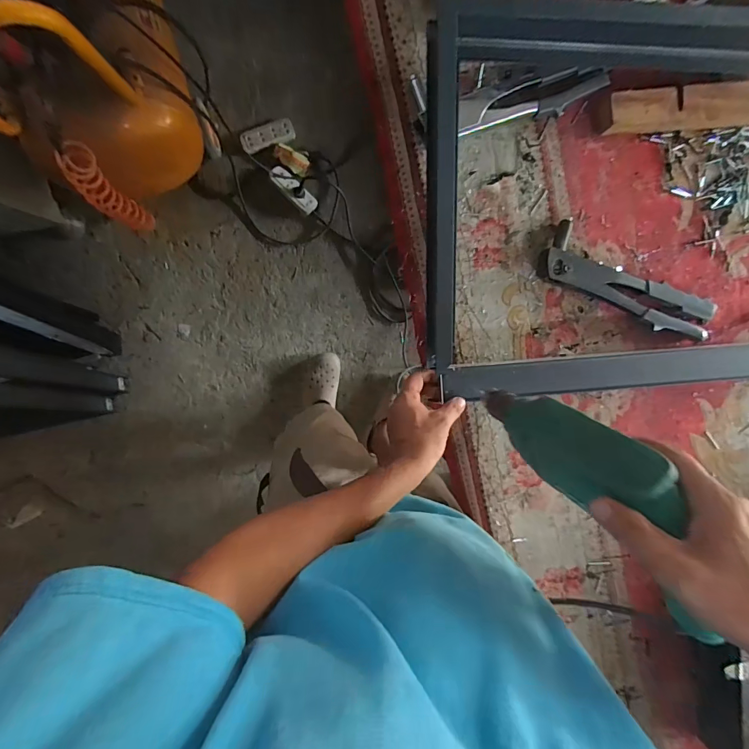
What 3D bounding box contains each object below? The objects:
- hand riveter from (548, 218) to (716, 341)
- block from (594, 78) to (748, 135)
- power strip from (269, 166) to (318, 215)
[{"bbox_3d":[0.342,-0.117,0.542,0.250,0.027,0.070,24,95,-7],"label":"hand riveter"},{"bbox_3d":[0.491,-0.344,0.517,0.412,0.038,0.049,-4,97,-3],"label":"block"},{"bbox_3d":[-0.233,-0.534,1.175,0.152,0.026,0.057,44,92,-8],"label":"power strip"}]

